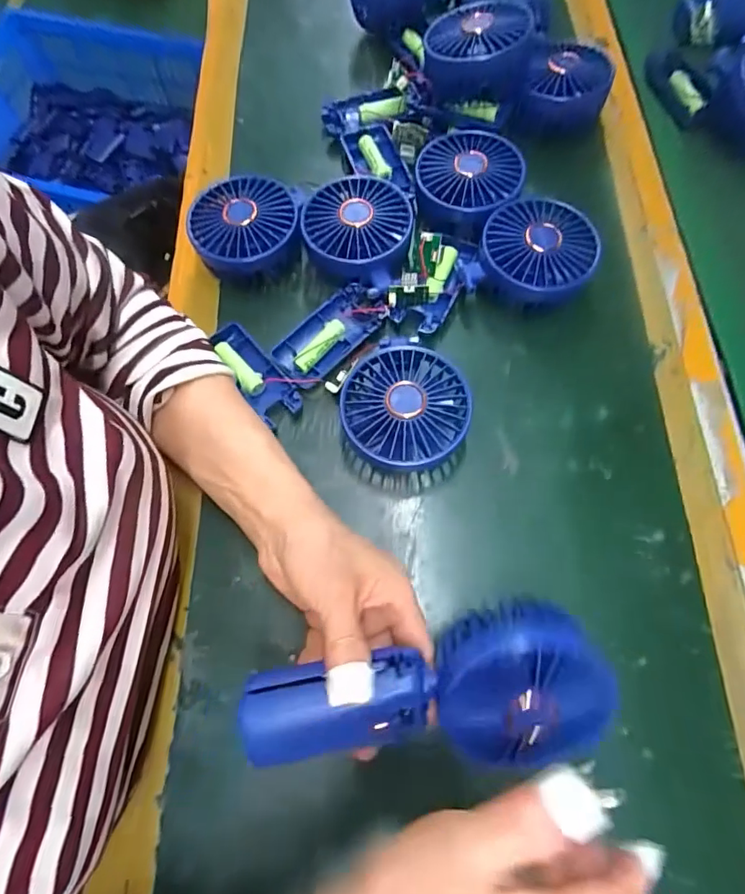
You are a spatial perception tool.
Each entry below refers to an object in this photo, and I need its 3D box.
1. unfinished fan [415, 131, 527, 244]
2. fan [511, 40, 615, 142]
[{"bbox_3d":[0.076,-0.215,0.392,0.080,0.036,0.080,0,70,0],"label":"unfinished fan"},{"bbox_3d":[0.167,-0.319,0.426,0.076,0.040,0.080,13,71,4],"label":"fan"}]

